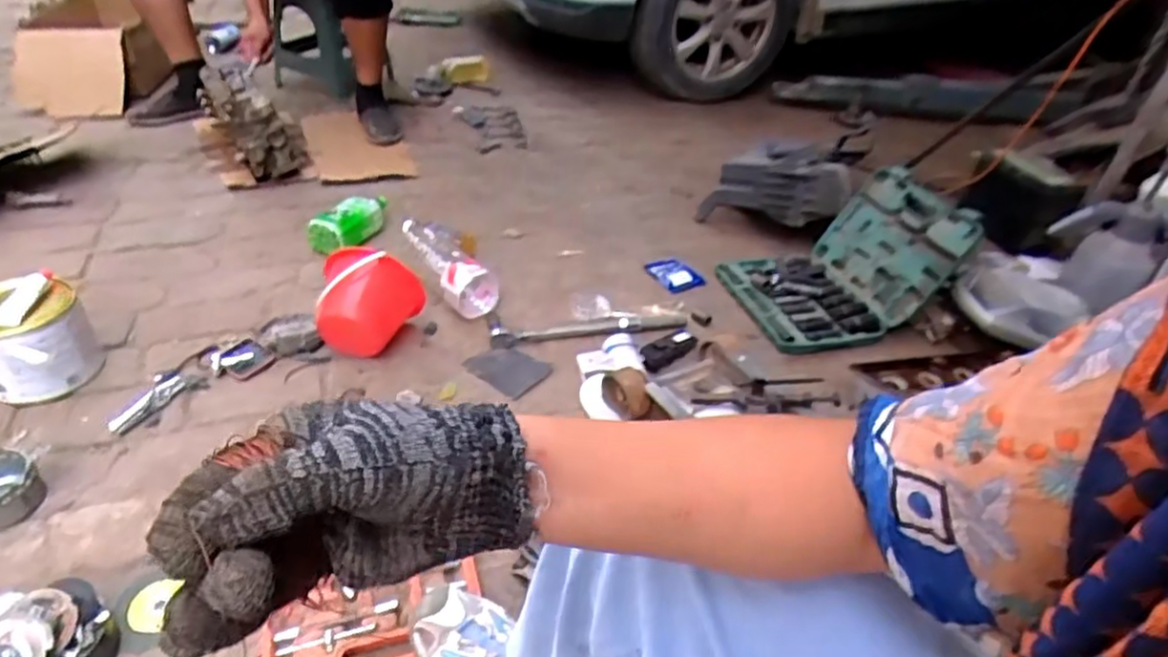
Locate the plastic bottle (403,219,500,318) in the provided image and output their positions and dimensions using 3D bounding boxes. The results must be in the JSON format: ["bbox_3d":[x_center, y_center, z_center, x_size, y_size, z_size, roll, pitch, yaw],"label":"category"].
[{"bbox_3d":[-0.294,-0.154,1.439,0.118,0.090,0.322,-22,44,-30],"label":"plastic bottle"}]

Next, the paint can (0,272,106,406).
[{"bbox_3d":[-0.853,0.029,1.062,0.160,0.154,0.158,-26,46,-34],"label":"paint can"}]

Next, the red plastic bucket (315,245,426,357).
[{"bbox_3d":[-0.393,-0.047,1.209,0.148,0.161,0.158,23,39,19],"label":"red plastic bucket"}]

